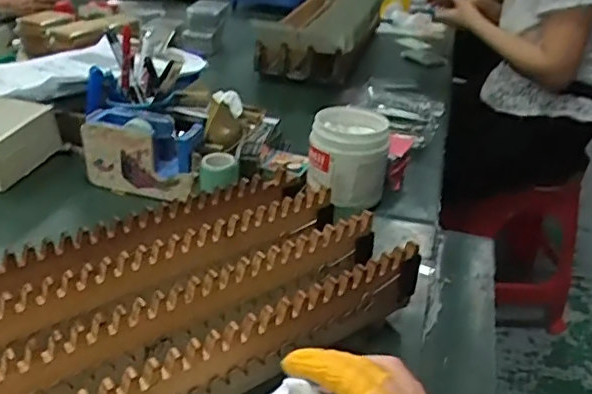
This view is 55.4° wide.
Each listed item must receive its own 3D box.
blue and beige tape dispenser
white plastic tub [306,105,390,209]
[{"bbox_3d":[-0.173,-0.049,0.650,0.134,0.078,0.053,14,31,16],"label":"blue and beige tape dispenser"},{"bbox_3d":[0.066,-0.053,0.698,0.092,0.090,0.091,3,30,-2],"label":"white plastic tub"}]

